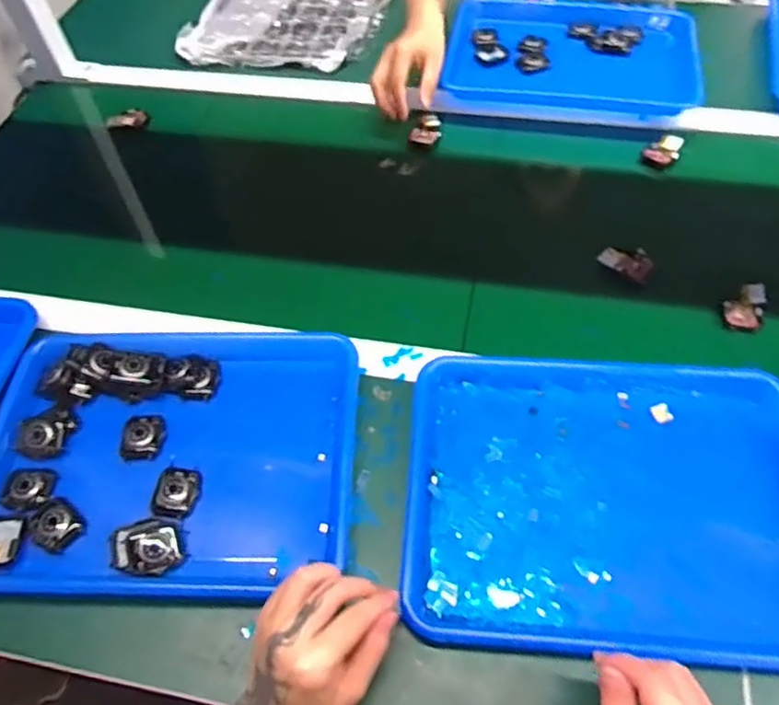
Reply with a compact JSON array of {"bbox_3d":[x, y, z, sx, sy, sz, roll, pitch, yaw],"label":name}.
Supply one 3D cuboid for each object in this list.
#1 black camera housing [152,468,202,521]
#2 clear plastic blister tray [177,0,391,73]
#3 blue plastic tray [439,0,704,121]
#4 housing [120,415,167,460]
[{"bbox_3d":[-0.189,0.125,0.564,0.038,0.013,0.043,1,56,6],"label":"black camera housing"},{"bbox_3d":[-0.153,-0.547,1.016,0.285,0.032,0.294,8,57,10],"label":"clear plastic blister tray"},{"bbox_3d":[0.255,-0.419,0.900,0.338,0.040,0.236,12,58,13],"label":"blue plastic tray"},{"bbox_3d":[-0.232,0.080,0.601,0.038,0.013,0.043,-5,56,2],"label":"housing"}]

